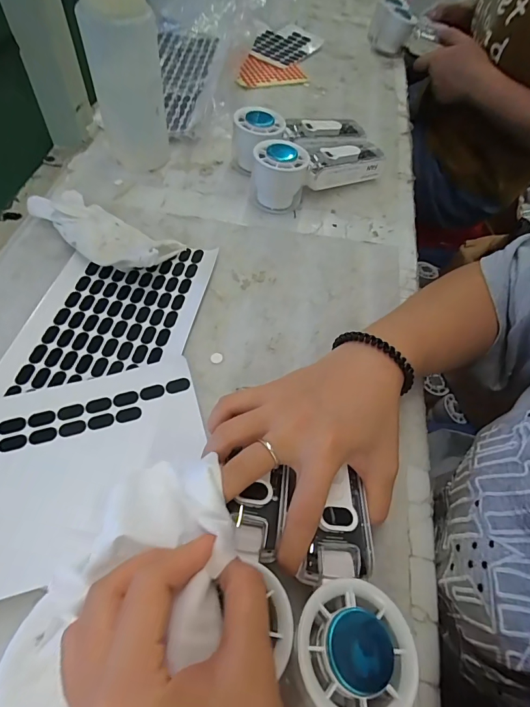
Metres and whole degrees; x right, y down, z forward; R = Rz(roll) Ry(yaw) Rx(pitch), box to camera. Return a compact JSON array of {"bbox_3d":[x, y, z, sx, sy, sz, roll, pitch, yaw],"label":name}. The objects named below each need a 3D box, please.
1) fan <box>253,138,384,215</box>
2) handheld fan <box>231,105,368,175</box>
[{"bbox_3d":[0.061,-0.212,0.435,0.169,0.055,0.058,-24,62,-18],"label":"fan"},{"bbox_3d":[0.042,-0.260,0.463,0.165,0.053,0.068,-26,63,-19],"label":"handheld fan"}]

